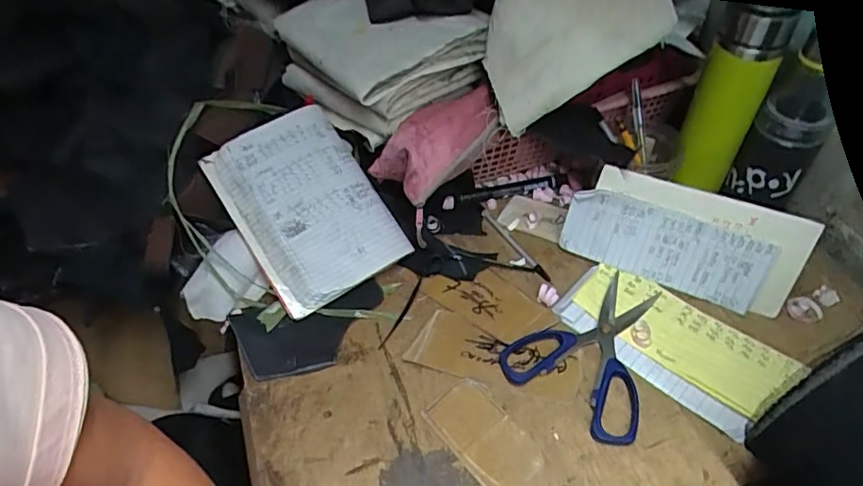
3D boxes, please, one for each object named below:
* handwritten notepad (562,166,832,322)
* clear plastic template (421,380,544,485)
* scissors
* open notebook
[{"bbox_3d":[0.246,-0.005,0.534,0.213,0.103,0.012,19,27,18],"label":"handwritten notepad"},{"bbox_3d":[0.043,0.165,0.454,0.057,0.004,0.099,-31,52,-21],"label":"clear plastic template"},{"bbox_3d":[0.158,0.095,0.503,0.128,0.007,0.161,29,56,28],"label":"scissors"},{"bbox_3d":[-0.131,-0.038,0.562,0.142,0.021,0.195,-32,83,-11],"label":"open notebook"}]

